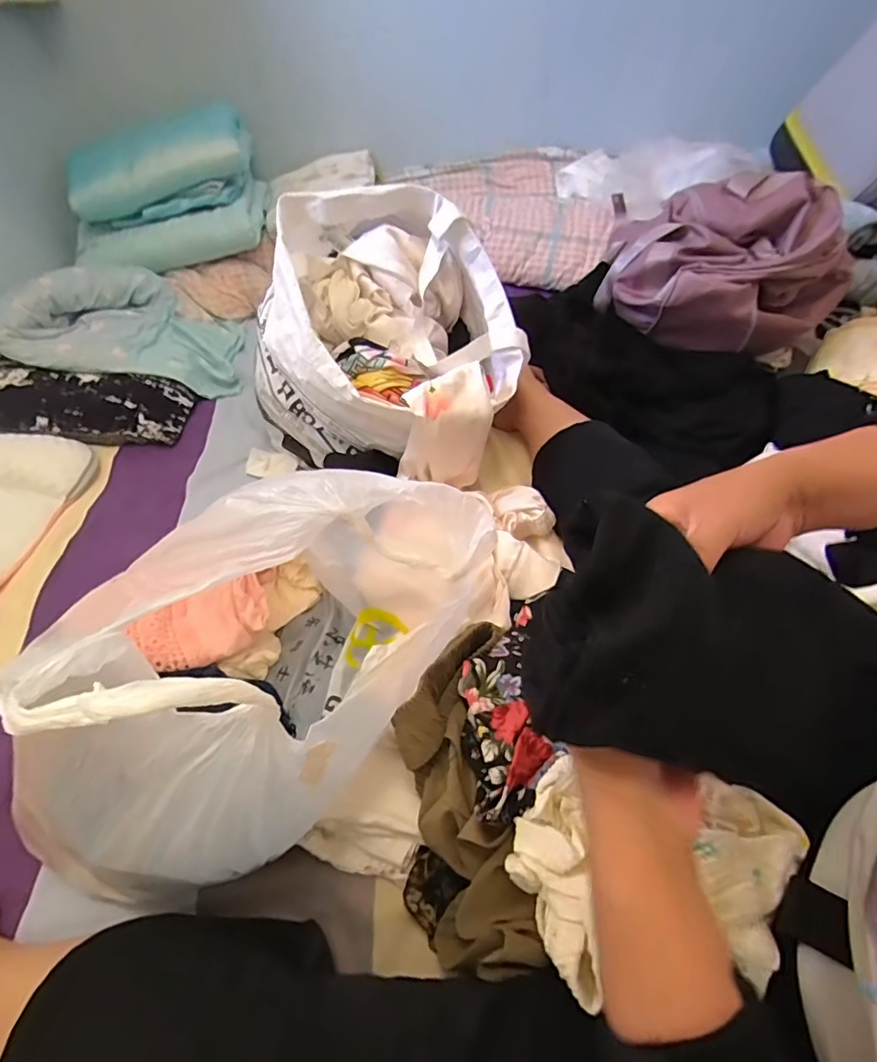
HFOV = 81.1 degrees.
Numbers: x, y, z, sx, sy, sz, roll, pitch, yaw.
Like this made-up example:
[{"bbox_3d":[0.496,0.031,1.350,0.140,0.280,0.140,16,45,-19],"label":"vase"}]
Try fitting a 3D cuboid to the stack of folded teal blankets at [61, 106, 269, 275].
[{"bbox_3d":[-0.589,-0.723,1.114,0.380,0.257,0.203,-8,47,-2],"label":"stack of folded teal blankets"}]

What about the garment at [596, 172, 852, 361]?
[{"bbox_3d":[0.437,-0.391,0.781,0.299,0.210,0.186,-15,48,-8],"label":"garment"}]

